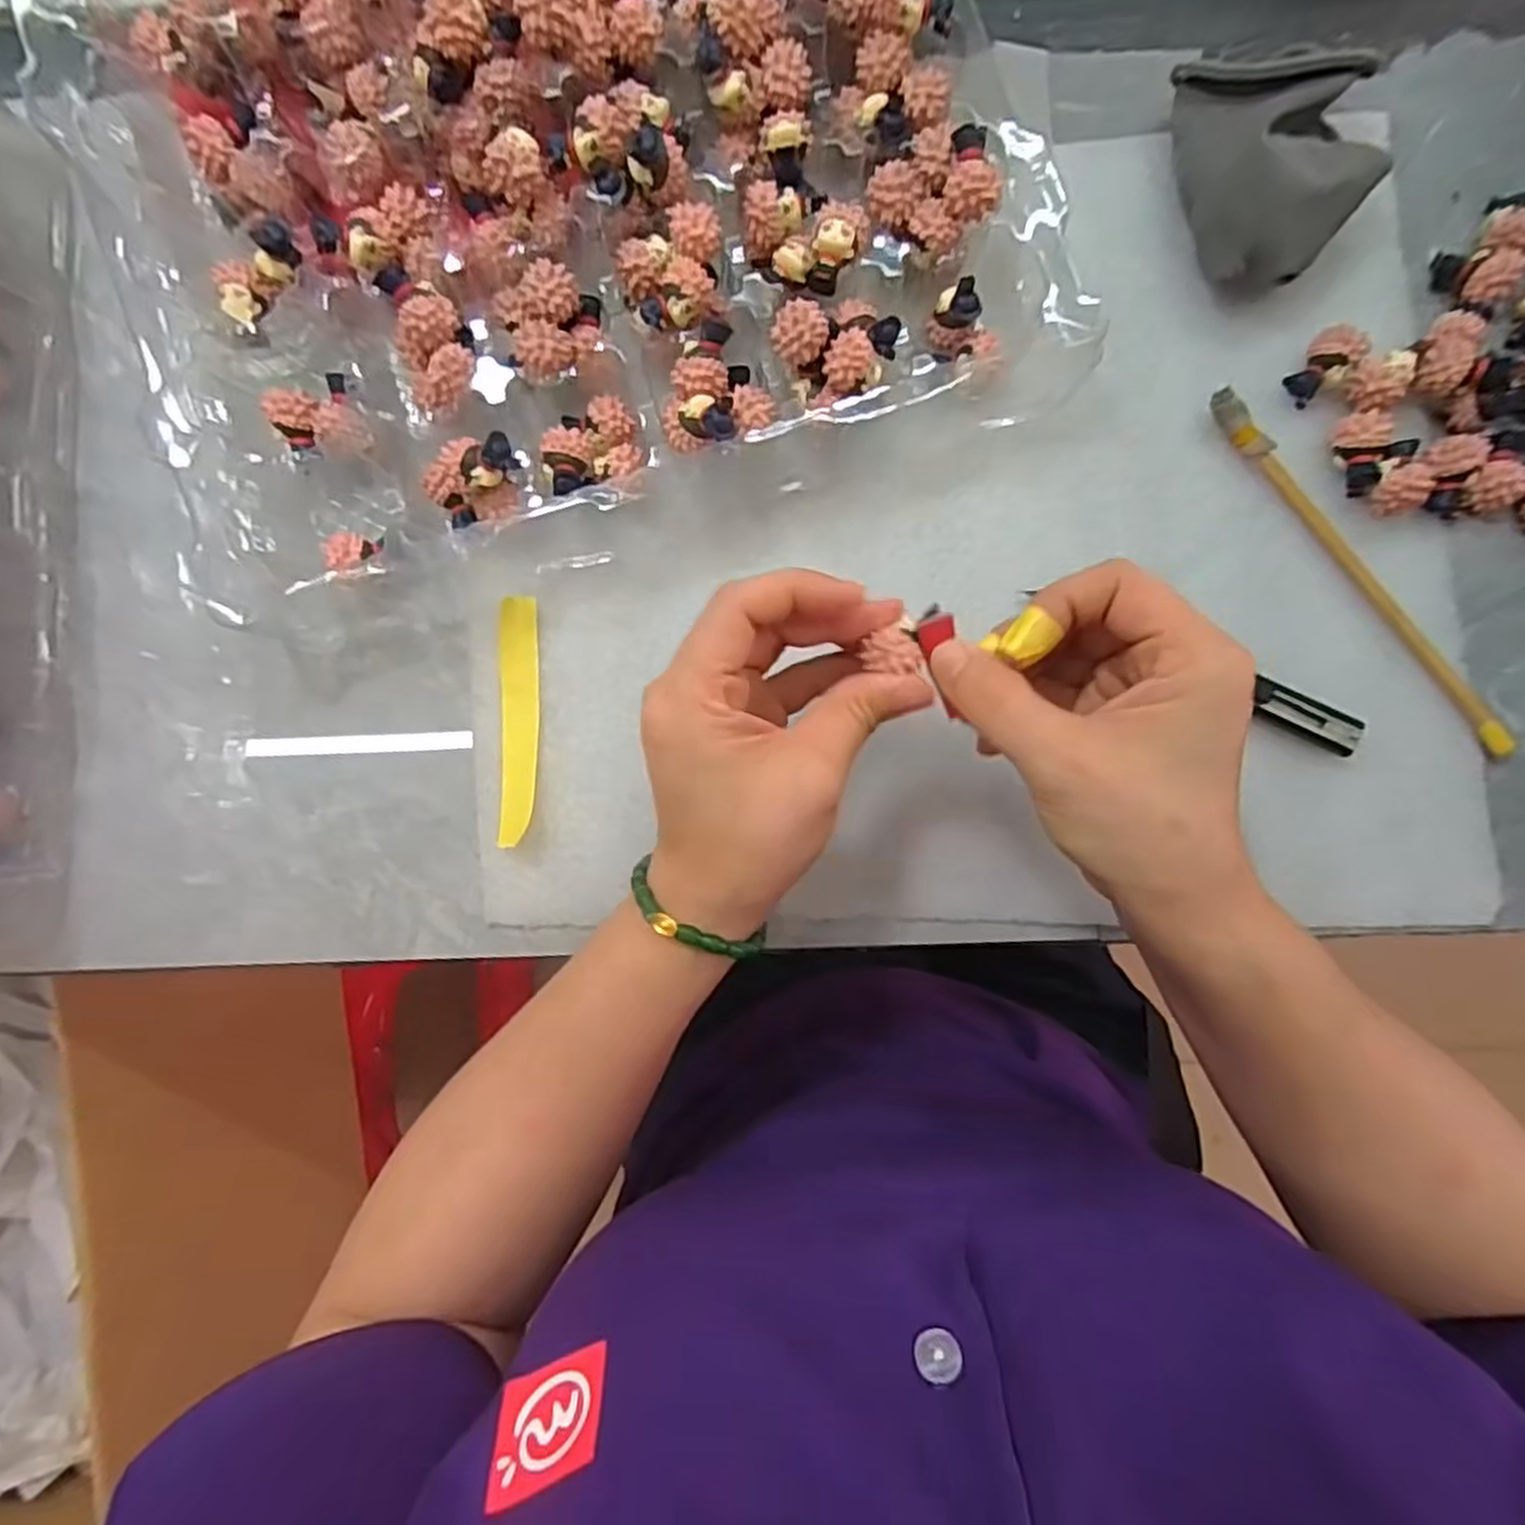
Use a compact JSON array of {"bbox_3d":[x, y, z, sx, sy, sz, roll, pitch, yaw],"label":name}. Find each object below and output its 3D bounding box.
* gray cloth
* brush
[{"bbox_3d":[0.207,-0.237,0.320,0.069,0.042,0.091,-1,87,1],"label":"gray cloth"},{"bbox_3d":[0.242,-0.077,0.322,0.013,0.011,0.183,-36,87,-1],"label":"brush"}]

